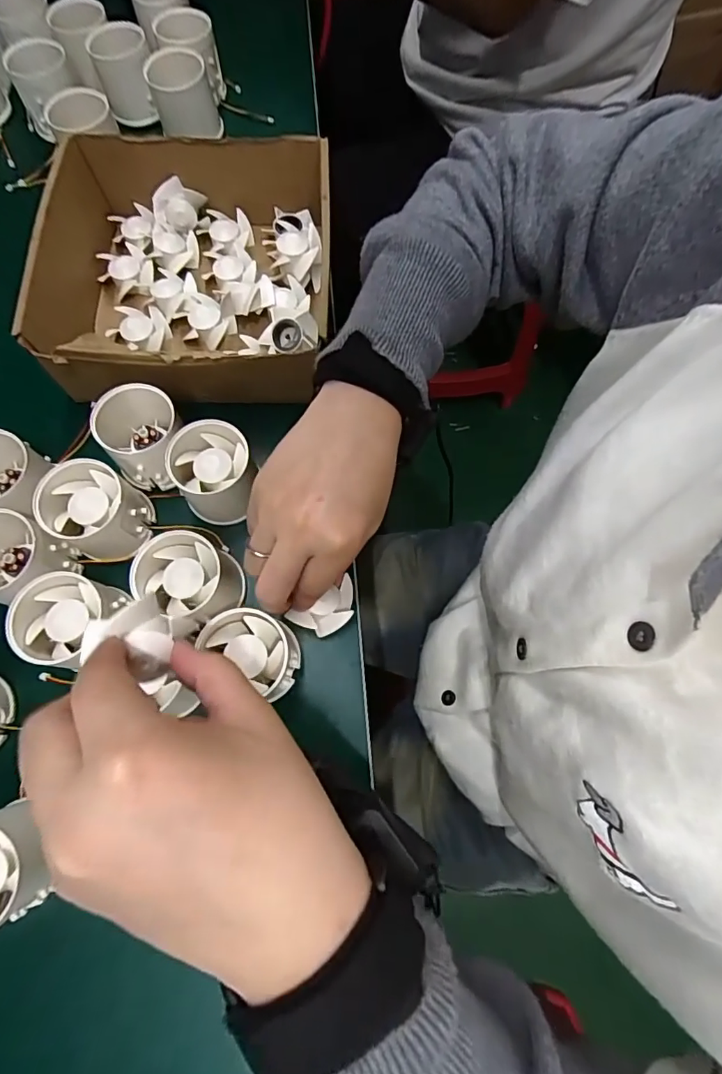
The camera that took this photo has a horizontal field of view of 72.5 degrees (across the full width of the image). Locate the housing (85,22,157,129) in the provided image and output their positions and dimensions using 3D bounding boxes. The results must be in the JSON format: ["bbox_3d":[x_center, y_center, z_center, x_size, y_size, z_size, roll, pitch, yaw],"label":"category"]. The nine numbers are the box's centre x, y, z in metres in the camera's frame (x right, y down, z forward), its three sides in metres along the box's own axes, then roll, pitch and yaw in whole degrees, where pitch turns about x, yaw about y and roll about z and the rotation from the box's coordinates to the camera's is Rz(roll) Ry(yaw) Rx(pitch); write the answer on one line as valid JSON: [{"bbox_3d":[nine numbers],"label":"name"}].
[{"bbox_3d":[-0.214,-0.422,0.449,0.047,0.054,0.058,-17,73,-6],"label":"housing"}]

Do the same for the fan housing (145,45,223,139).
[{"bbox_3d":[-0.160,-0.399,0.447,0.055,0.054,0.051,-19,73,-6],"label":"fan housing"}]

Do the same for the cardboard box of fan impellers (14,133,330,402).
[{"bbox_3d":[-0.122,-0.197,0.369,0.188,0.072,0.199,-1,72,0],"label":"cardboard box of fan impellers"}]

